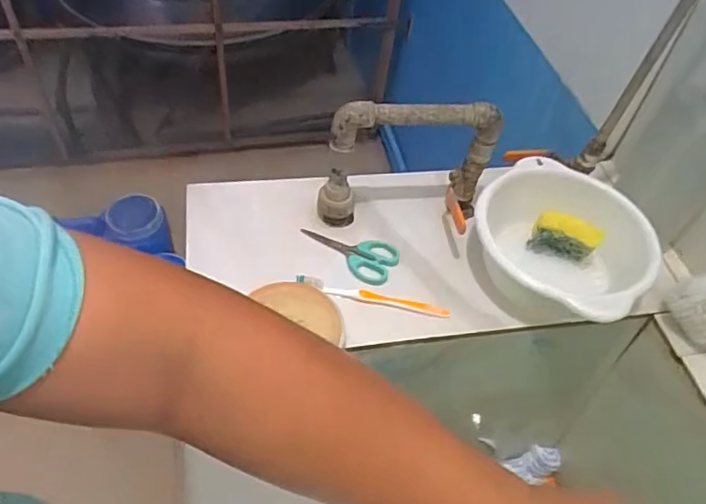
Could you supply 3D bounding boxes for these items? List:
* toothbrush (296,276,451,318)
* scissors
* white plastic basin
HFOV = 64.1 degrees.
[{"bbox_3d":[0.023,0.048,0.640,0.174,0.020,0.013,11,50,3],"label":"toothbrush"},{"bbox_3d":[-0.006,-0.001,0.683,0.116,0.014,0.059,23,51,13],"label":"scissors"},{"bbox_3d":[0.236,0.001,0.662,0.188,0.089,0.185,3,50,-3],"label":"white plastic basin"}]

